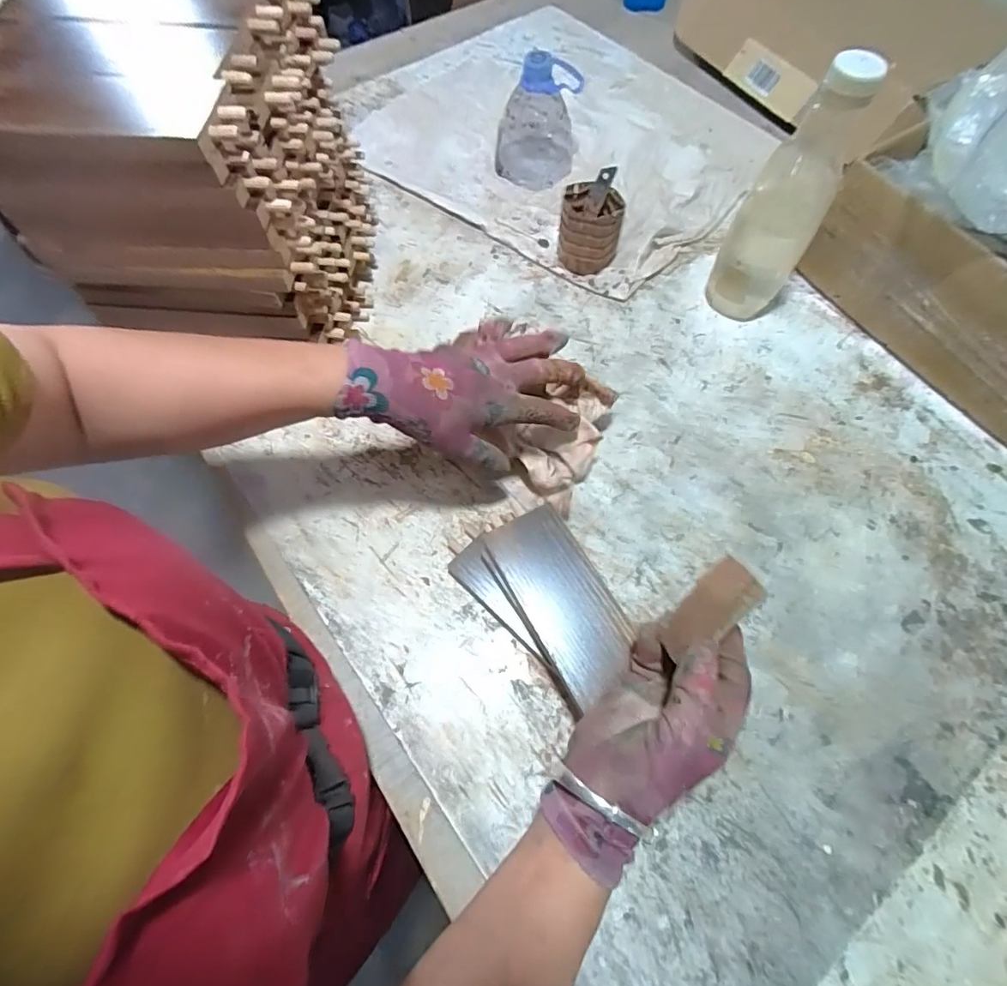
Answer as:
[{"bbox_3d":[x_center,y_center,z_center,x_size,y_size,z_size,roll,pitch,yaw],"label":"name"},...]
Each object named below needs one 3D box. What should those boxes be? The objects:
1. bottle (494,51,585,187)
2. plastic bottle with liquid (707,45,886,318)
[{"bbox_3d":[0.040,-0.457,0.627,0.102,0.130,0.079,6,65,3],"label":"bottle"},{"bbox_3d":[0.265,-0.273,0.476,0.071,0.229,0.072,31,69,14],"label":"plastic bottle with liquid"}]

